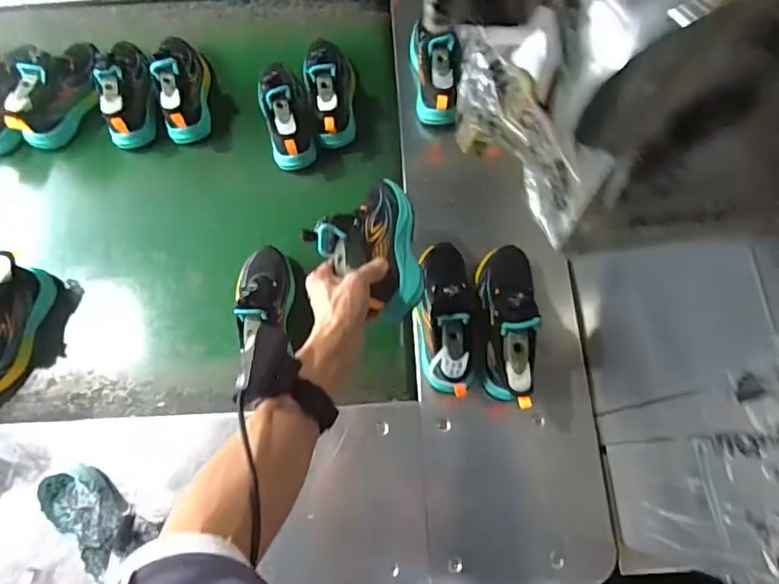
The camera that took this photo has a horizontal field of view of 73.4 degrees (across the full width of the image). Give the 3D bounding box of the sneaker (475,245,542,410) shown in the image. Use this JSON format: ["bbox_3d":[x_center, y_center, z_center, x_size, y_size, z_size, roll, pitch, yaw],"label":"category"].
[{"bbox_3d":[0.165,0.042,0.712,0.072,0.136,0.225,0,70,0],"label":"sneaker"}]

